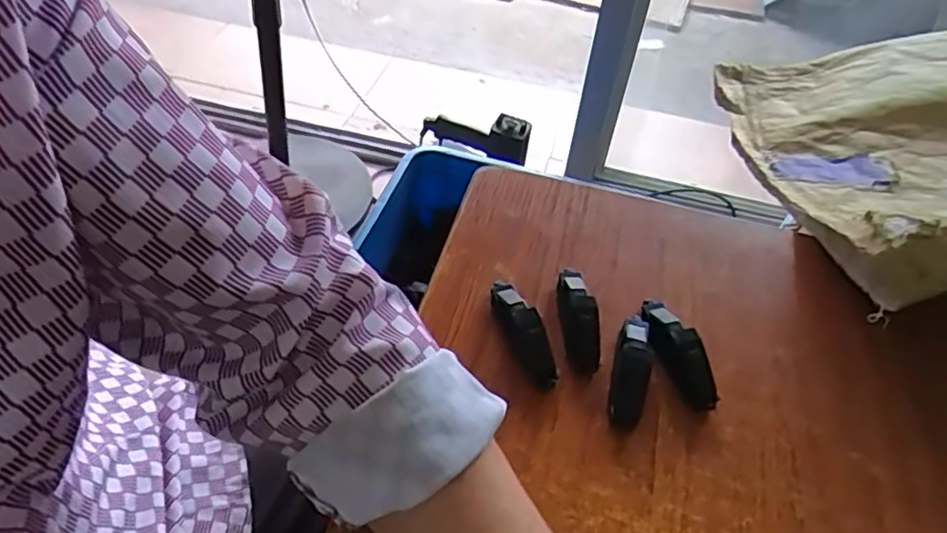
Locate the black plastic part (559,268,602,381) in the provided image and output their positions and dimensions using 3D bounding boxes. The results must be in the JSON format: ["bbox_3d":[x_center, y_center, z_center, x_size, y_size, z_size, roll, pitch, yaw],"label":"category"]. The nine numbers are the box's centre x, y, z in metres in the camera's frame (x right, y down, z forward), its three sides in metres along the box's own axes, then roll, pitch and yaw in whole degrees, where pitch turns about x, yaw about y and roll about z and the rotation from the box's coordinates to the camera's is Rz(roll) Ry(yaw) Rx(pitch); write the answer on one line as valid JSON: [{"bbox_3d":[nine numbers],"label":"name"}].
[{"bbox_3d":[0.066,0.030,0.403,0.019,0.020,0.076,-3,48,-7],"label":"black plastic part"}]

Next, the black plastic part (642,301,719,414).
[{"bbox_3d":[0.126,0.051,0.394,0.021,0.021,0.078,-12,49,-15],"label":"black plastic part"}]

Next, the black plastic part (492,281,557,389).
[{"bbox_3d":[0.030,0.039,0.394,0.018,0.023,0.078,-18,51,-19],"label":"black plastic part"}]

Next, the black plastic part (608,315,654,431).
[{"bbox_3d":[0.097,0.060,0.383,0.023,0.025,0.074,13,48,8],"label":"black plastic part"}]

